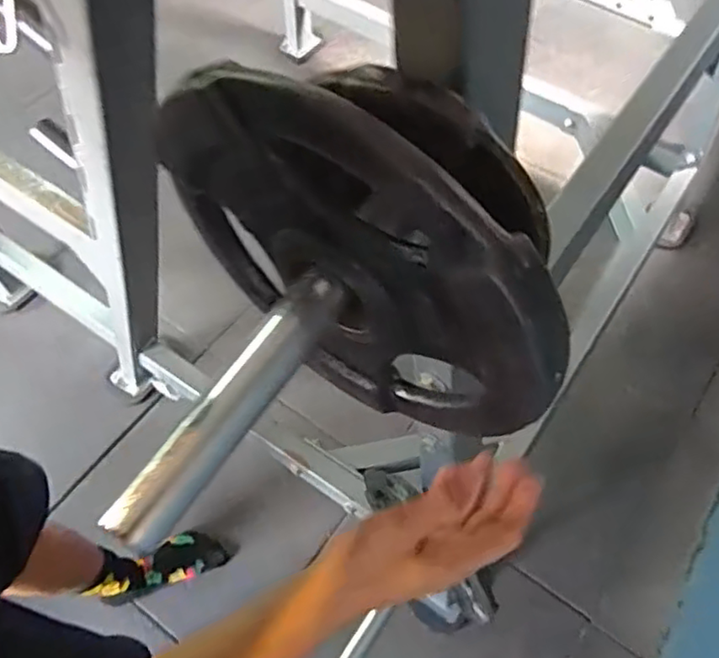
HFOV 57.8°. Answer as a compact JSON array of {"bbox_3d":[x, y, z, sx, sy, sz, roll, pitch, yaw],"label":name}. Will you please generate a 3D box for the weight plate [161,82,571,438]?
[{"bbox_3d":[-0.007,-0.022,0.335,0.223,0.211,0.019,33,65,17],"label":"weight plate"}]

